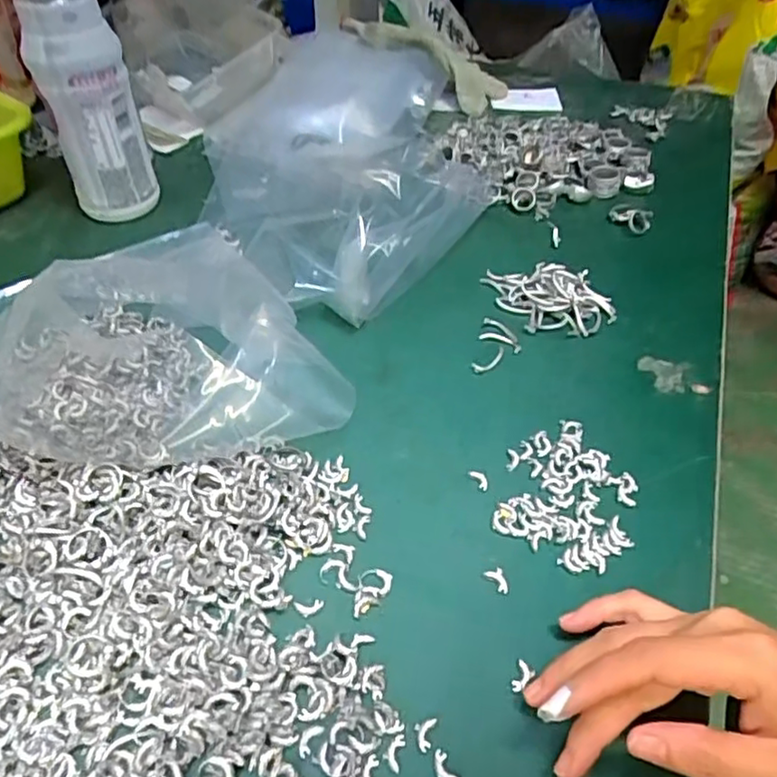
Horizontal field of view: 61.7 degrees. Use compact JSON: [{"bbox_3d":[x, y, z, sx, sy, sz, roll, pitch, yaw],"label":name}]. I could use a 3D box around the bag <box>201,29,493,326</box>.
[{"bbox_3d":[-0.046,-0.237,0.602,0.240,0.060,0.462,-5,47,-6],"label":"bag"}]

